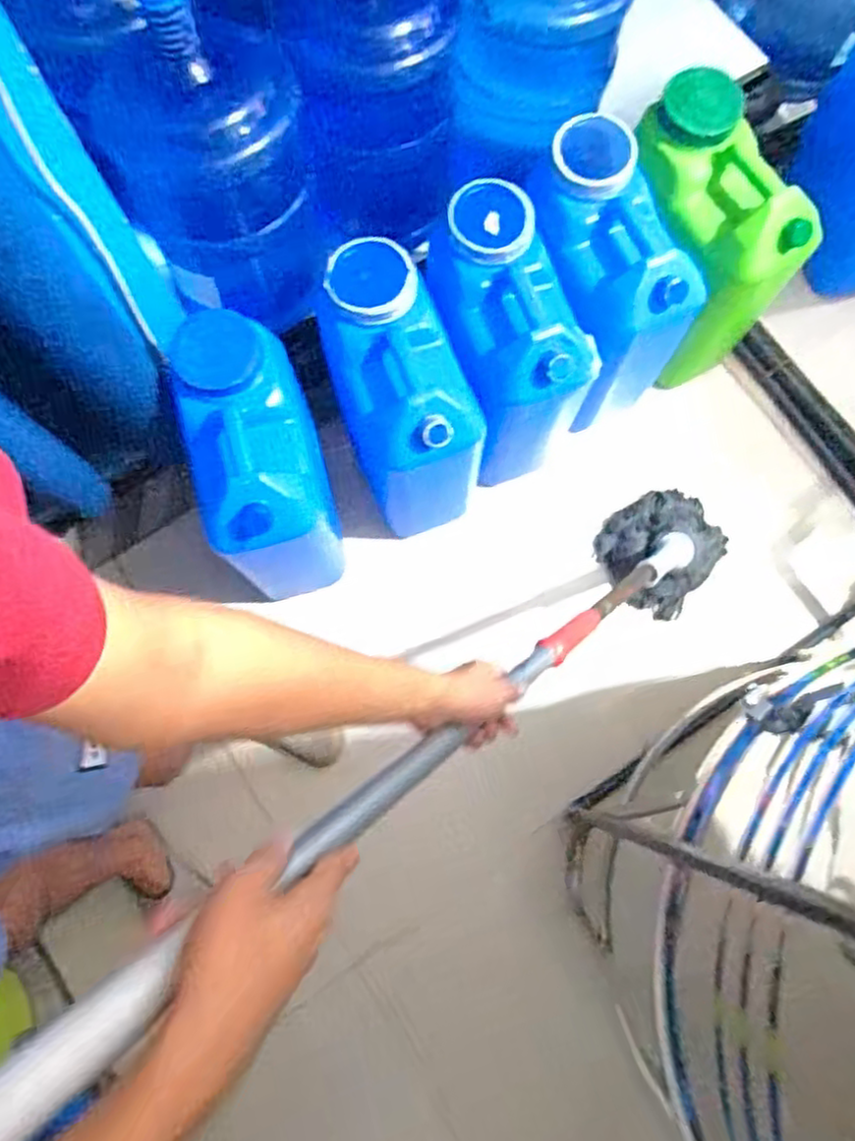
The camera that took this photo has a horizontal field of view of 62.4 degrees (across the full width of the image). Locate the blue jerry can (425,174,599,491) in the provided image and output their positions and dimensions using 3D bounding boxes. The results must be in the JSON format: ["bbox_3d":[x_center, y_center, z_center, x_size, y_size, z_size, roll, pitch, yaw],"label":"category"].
[{"bbox_3d":[0.122,-0.352,1.159,0.188,0.423,0.294,-19,77,-4],"label":"blue jerry can"}]

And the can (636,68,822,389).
[{"bbox_3d":[0.428,-0.527,1.173,0.148,0.387,0.316,-28,78,-7],"label":"can"}]

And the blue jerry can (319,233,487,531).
[{"bbox_3d":[-0.043,-0.258,1.108,0.174,0.391,0.295,-21,78,-5],"label":"blue jerry can"}]

